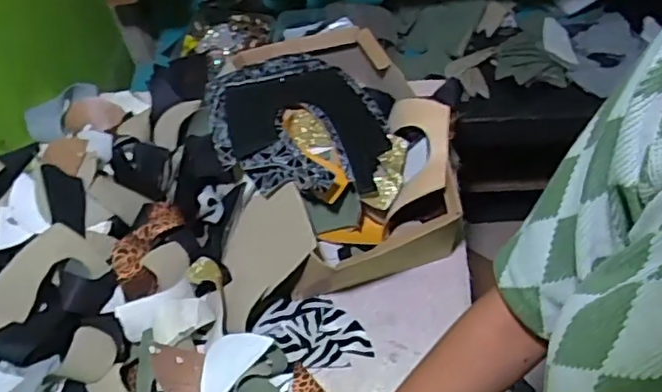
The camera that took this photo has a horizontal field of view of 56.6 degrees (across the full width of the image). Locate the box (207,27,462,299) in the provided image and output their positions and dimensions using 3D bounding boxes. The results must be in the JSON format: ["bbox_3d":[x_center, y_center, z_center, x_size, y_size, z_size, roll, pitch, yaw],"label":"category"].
[{"bbox_3d":[0.001,-0.053,0.782,0.263,0.144,0.340,-21,57,-10],"label":"box"}]

